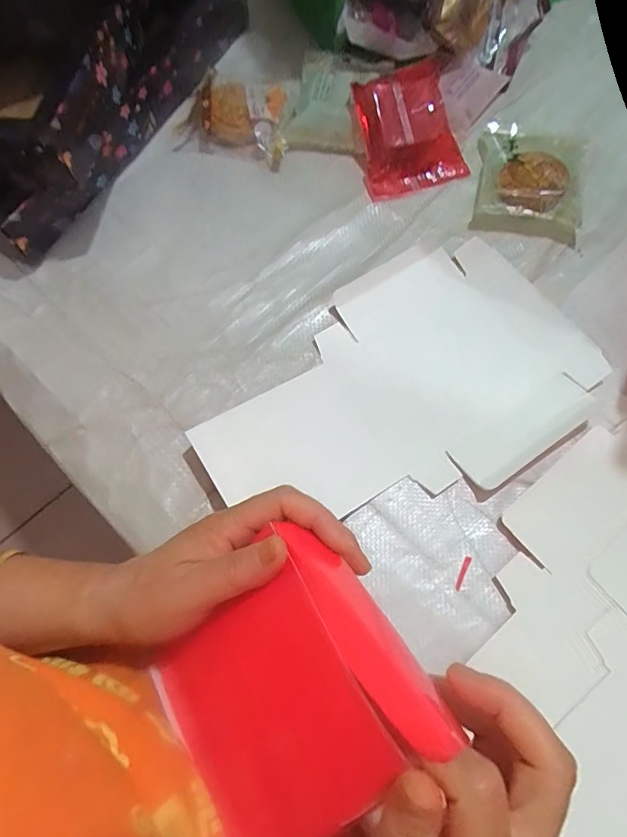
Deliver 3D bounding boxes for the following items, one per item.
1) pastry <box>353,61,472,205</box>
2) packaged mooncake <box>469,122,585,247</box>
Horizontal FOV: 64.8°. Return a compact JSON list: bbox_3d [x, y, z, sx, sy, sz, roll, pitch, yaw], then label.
[{"bbox_3d":[0.096,-0.299,0.514,0.101,0.037,0.122,-16,98,-1],"label":"pastry"},{"bbox_3d":[0.219,-0.242,0.498,0.107,0.026,0.129,15,71,9],"label":"packaged mooncake"}]

